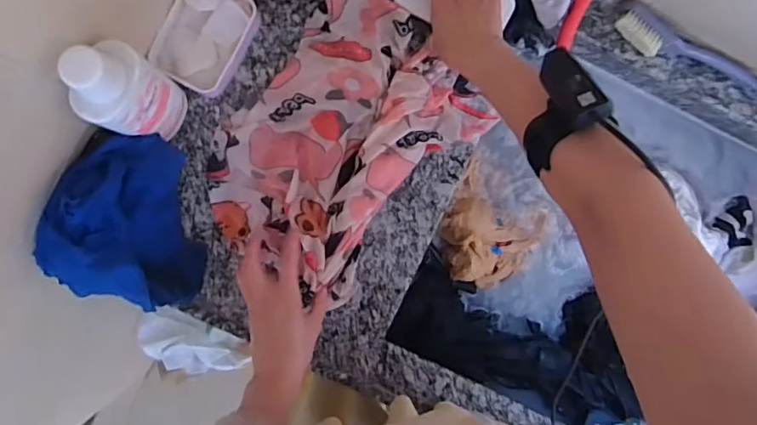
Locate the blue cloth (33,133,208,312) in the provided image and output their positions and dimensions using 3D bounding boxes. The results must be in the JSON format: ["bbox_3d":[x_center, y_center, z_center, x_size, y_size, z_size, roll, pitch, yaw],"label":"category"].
[{"bbox_3d":[-0.289,0.019,0.600,0.139,0.117,0.189,-10,91,-3],"label":"blue cloth"}]

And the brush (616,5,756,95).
[{"bbox_3d":[0.408,-0.198,0.697,0.220,0.051,0.044,24,89,-3],"label":"brush"}]

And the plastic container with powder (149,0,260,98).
[{"bbox_3d":[-0.207,-0.213,0.646,0.089,0.037,0.128,26,89,-3],"label":"plastic container with powder"}]

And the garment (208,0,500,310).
[{"bbox_3d":[-0.044,-0.087,0.659,0.240,0.045,0.328,41,88,-2],"label":"garment"}]

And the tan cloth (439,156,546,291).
[{"bbox_3d":[0.166,0.035,0.793,0.150,0.060,0.152,32,89,-3],"label":"tan cloth"}]

